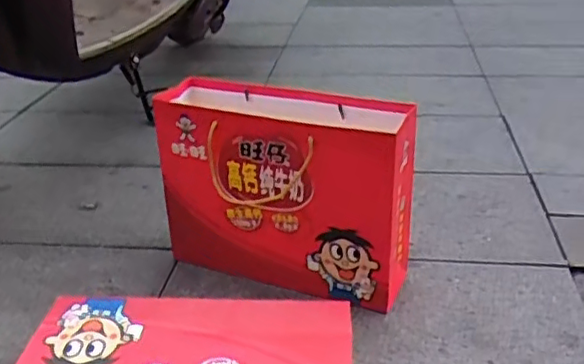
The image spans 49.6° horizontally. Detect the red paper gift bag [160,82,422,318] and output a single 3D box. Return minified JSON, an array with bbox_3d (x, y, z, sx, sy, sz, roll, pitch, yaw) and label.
[{"bbox_3d":[-0.014,0.013,0.933,0.365,0.276,0.126,11,30,23],"label":"red paper gift bag"}]

